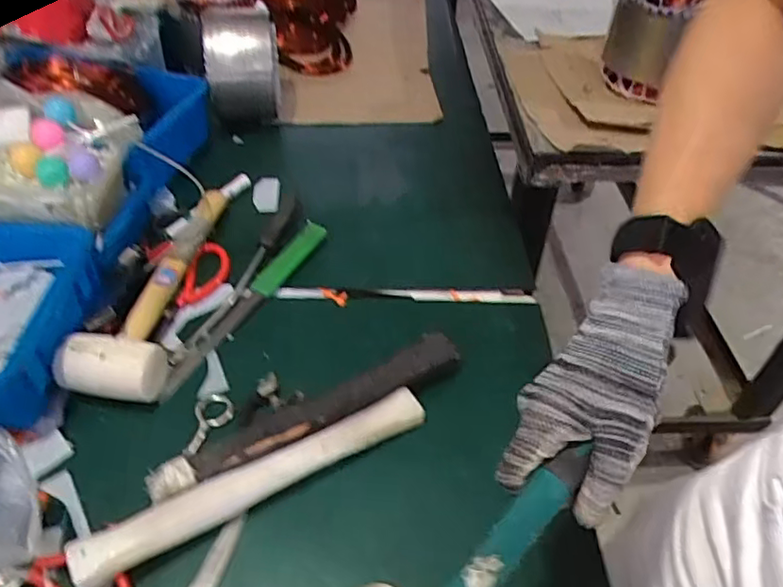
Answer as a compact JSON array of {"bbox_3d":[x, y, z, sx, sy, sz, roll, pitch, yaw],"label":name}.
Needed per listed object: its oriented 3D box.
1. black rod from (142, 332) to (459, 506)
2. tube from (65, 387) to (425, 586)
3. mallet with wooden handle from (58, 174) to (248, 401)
[{"bbox_3d":[-0.068,0.104,0.554,0.292,0.034,0.046,-22,49,-23],"label":"black rod"},{"bbox_3d":[-0.104,0.152,0.508,0.297,0.036,0.034,-22,49,-23],"label":"tube"},{"bbox_3d":[-0.237,-0.035,0.676,0.092,0.053,0.344,8,45,5],"label":"mallet with wooden handle"}]

